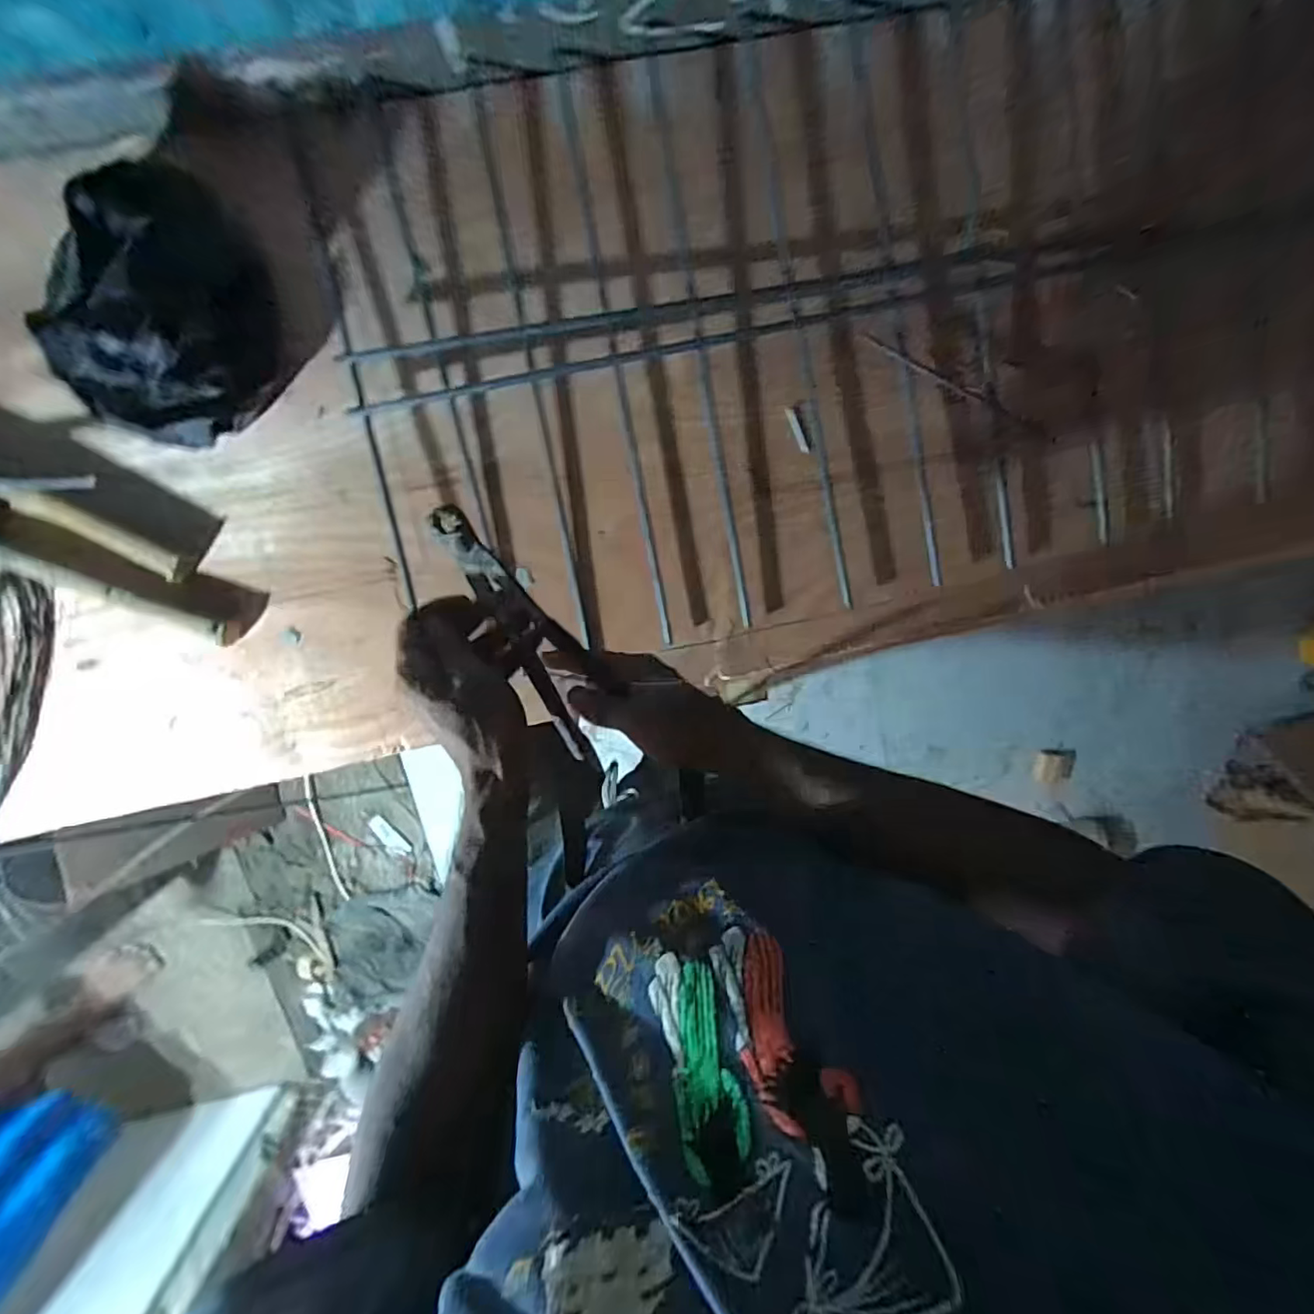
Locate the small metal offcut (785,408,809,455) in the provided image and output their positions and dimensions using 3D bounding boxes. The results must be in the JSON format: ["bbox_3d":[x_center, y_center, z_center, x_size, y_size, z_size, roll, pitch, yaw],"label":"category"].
[{"bbox_3d":[0.157,-0.252,0.634,0.009,0.004,0.053,-25,100,0],"label":"small metal offcut"}]

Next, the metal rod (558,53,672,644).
[{"bbox_3d":[-0.041,-0.302,0.598,0.012,0.012,0.582,-11,100,-3],"label":"metal rod"}]

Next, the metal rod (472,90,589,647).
[{"bbox_3d":[-0.128,-0.282,0.602,0.011,0.012,0.548,-11,100,-3],"label":"metal rod"}]

